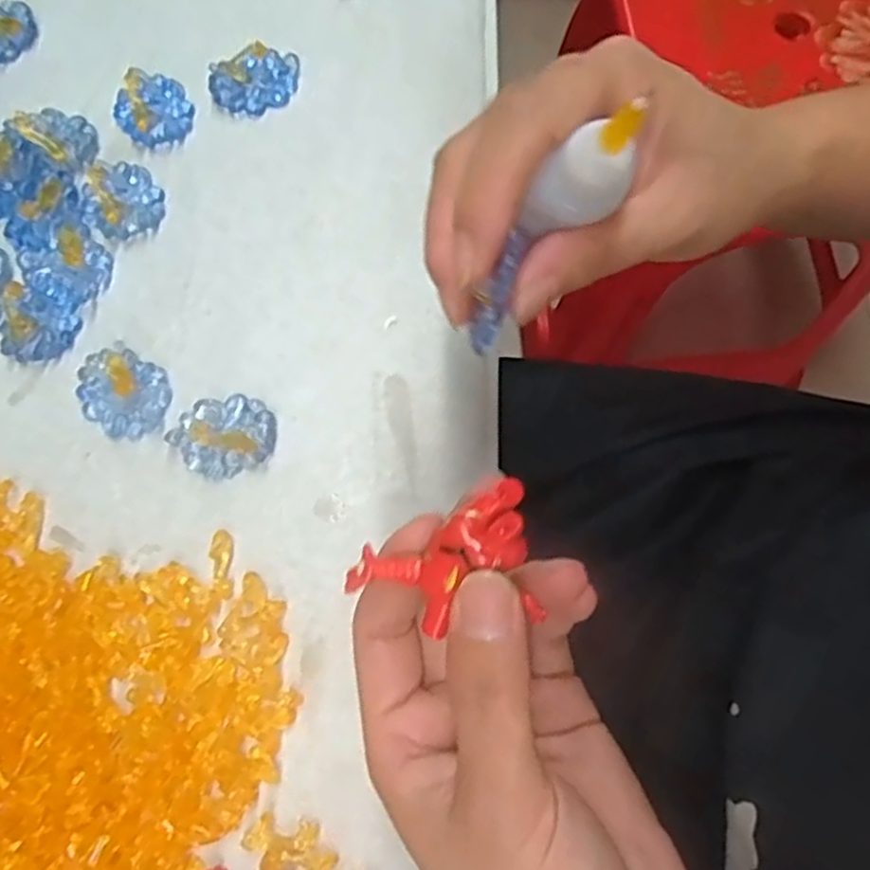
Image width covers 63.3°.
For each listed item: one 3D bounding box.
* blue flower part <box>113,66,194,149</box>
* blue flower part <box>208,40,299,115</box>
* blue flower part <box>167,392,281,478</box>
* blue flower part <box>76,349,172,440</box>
[{"bbox_3d":[-0.119,-0.141,0.299,0.032,0.010,0.033,16,75,5],"label":"blue flower part"},{"bbox_3d":[-0.077,-0.154,0.301,0.038,0.013,0.026,-12,74,-3],"label":"blue flower part"},{"bbox_3d":[-0.078,-0.001,0.261,0.033,0.008,0.033,1,74,-2],"label":"blue flower part"},{"bbox_3d":[-0.118,-0.017,0.262,0.035,0.015,0.030,29,76,8],"label":"blue flower part"}]

